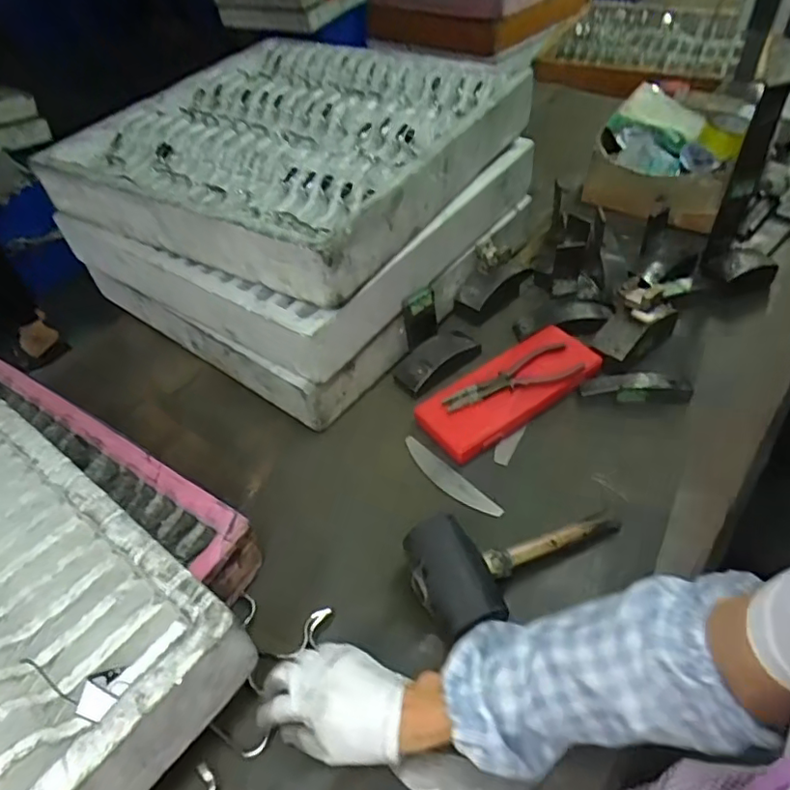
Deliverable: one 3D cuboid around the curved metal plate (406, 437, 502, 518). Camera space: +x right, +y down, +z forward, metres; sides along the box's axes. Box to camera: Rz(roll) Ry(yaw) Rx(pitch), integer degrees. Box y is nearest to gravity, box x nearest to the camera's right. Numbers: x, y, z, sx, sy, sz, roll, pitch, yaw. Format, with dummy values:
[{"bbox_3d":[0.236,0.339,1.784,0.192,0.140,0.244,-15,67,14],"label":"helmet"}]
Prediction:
[{"bbox_3d":[0.064,0.101,0.706,0.028,0.006,0.153,-37,53,-25],"label":"curved metal plate"}]

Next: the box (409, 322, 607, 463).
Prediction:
[{"bbox_3d":[0.153,-0.013,0.765,0.248,0.039,0.108,-31,51,-21],"label":"box"}]

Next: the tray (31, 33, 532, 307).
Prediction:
[{"bbox_3d":[-0.155,-0.373,0.851,0.527,0.095,0.483,22,53,25],"label":"tray"}]

